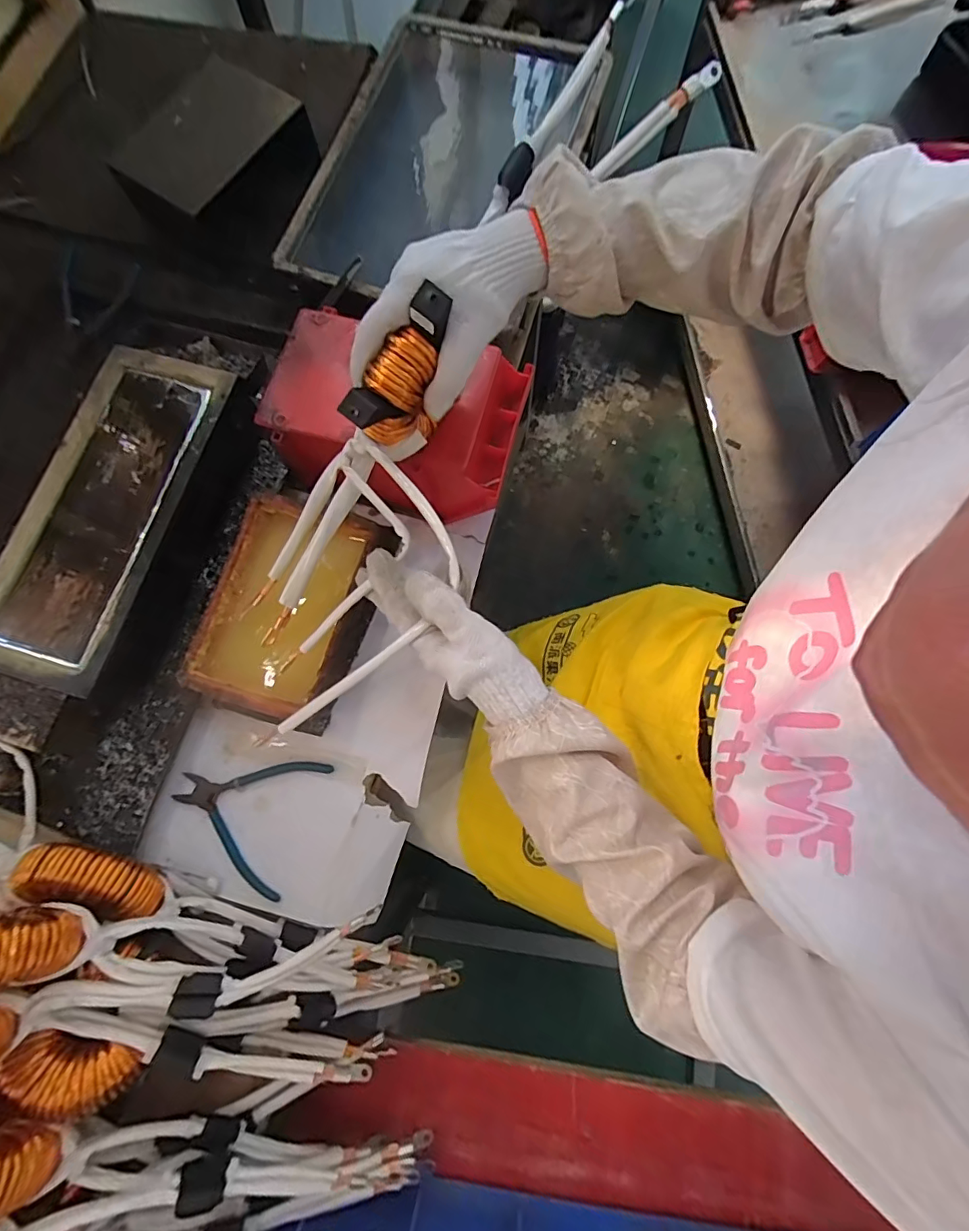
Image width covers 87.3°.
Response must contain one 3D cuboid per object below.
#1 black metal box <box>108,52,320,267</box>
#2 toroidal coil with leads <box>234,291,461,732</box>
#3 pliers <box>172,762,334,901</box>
[{"bbox_3d":[-0.335,-0.568,0.646,0.176,0.090,0.217,25,78,8],"label":"black metal box"},{"bbox_3d":[-0.096,-0.059,0.389,0.158,0.116,0.329,41,116,10],"label":"toroidal coil with leads"},{"bbox_3d":[-0.234,0.186,0.493,0.133,0.011,0.126,19,78,6],"label":"pliers"}]

